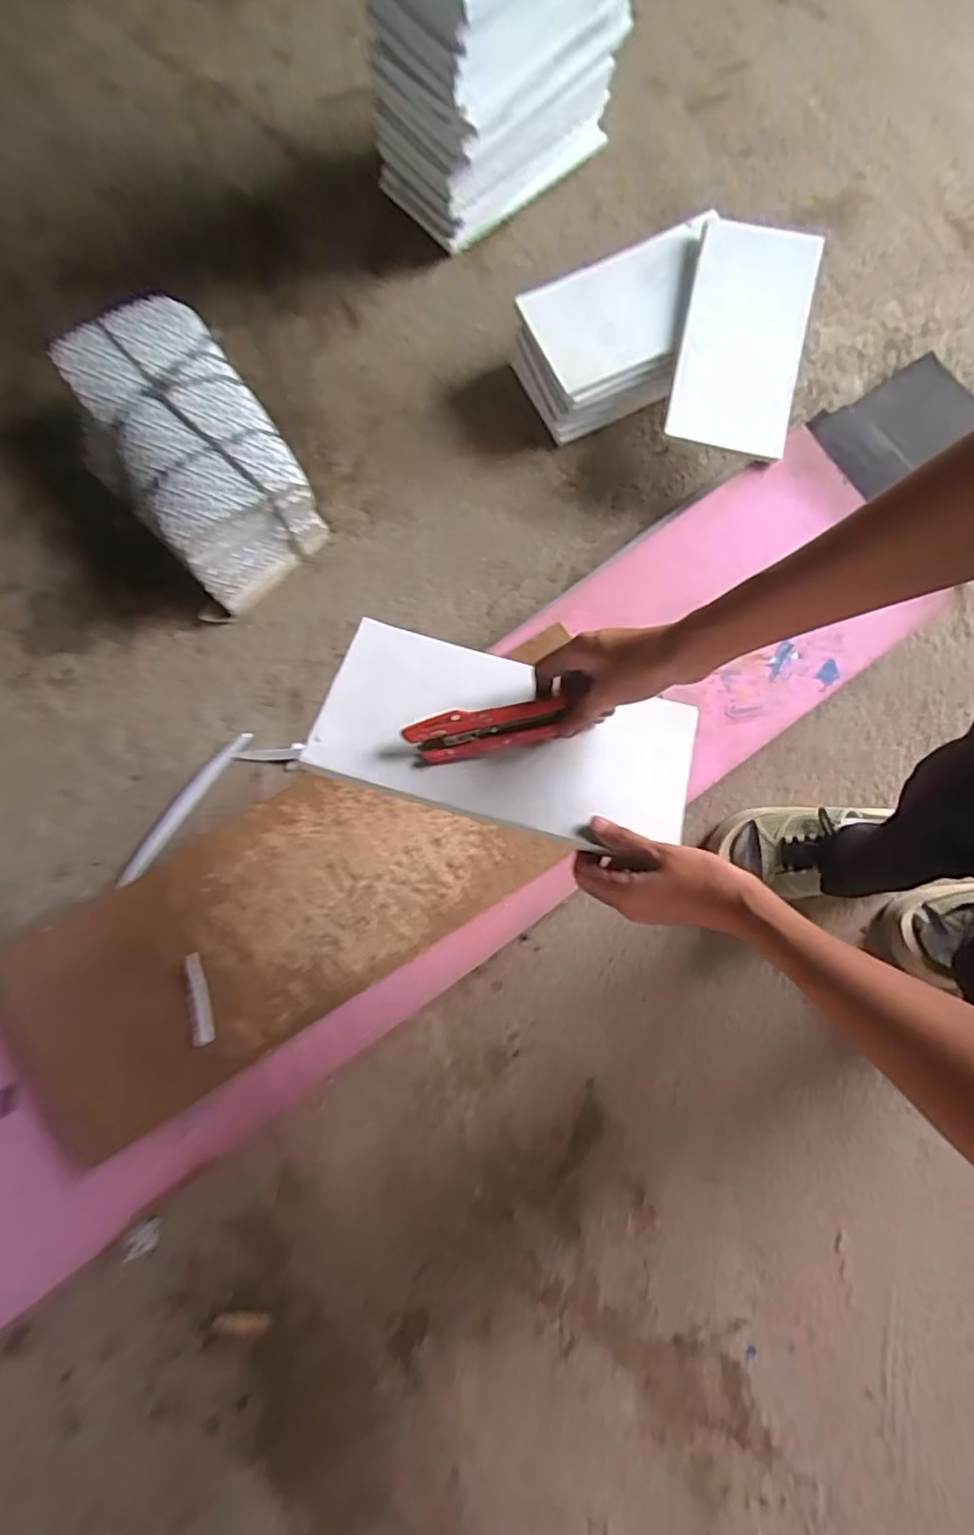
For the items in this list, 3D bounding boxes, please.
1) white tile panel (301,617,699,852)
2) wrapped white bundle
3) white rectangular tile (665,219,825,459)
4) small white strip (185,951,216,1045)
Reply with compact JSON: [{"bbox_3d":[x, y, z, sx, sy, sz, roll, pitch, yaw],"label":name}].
[{"bbox_3d":[0.015,-0.022,0.481,0.271,0.013,0.134,16,64,3],"label":"white tile panel"},{"bbox_3d":[-0.347,-0.363,0.765,0.196,0.121,0.305,-39,82,-6],"label":"wrapped white bundle"},{"bbox_3d":[0.302,-0.503,0.760,0.143,0.016,0.264,12,87,-4],"label":"white rectangular tile"},{"bbox_3d":[-0.289,0.232,0.653,0.022,0.005,0.087,-11,80,-1],"label":"small white strip"}]

